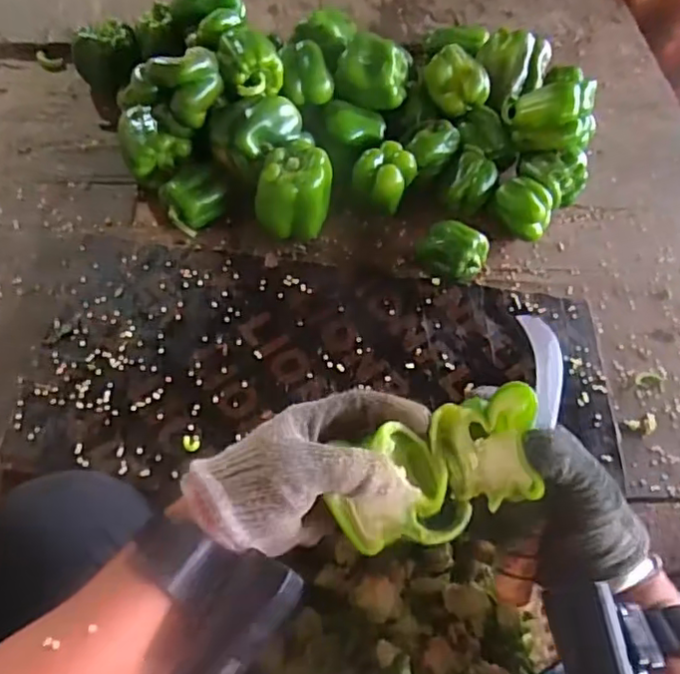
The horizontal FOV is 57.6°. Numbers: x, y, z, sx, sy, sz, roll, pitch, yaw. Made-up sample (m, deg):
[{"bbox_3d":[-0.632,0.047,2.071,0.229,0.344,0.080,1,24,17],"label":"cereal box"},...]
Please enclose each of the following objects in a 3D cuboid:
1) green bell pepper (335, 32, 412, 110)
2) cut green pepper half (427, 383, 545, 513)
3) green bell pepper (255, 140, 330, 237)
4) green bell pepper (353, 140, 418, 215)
[{"bbox_3d":[0.039,-0.306,0.712,0.083,0.058,0.064,7,58,0],"label":"green bell pepper"},{"bbox_3d":[0.097,0.069,0.390,0.058,0.038,0.069,-10,71,20],"label":"cut green pepper half"},{"bbox_3d":[-0.047,-0.163,0.668,0.077,0.069,0.090,5,58,-1],"label":"green bell pepper"},{"bbox_3d":[0.049,-0.176,0.700,0.057,0.068,0.055,2,58,-3],"label":"green bell pepper"}]

